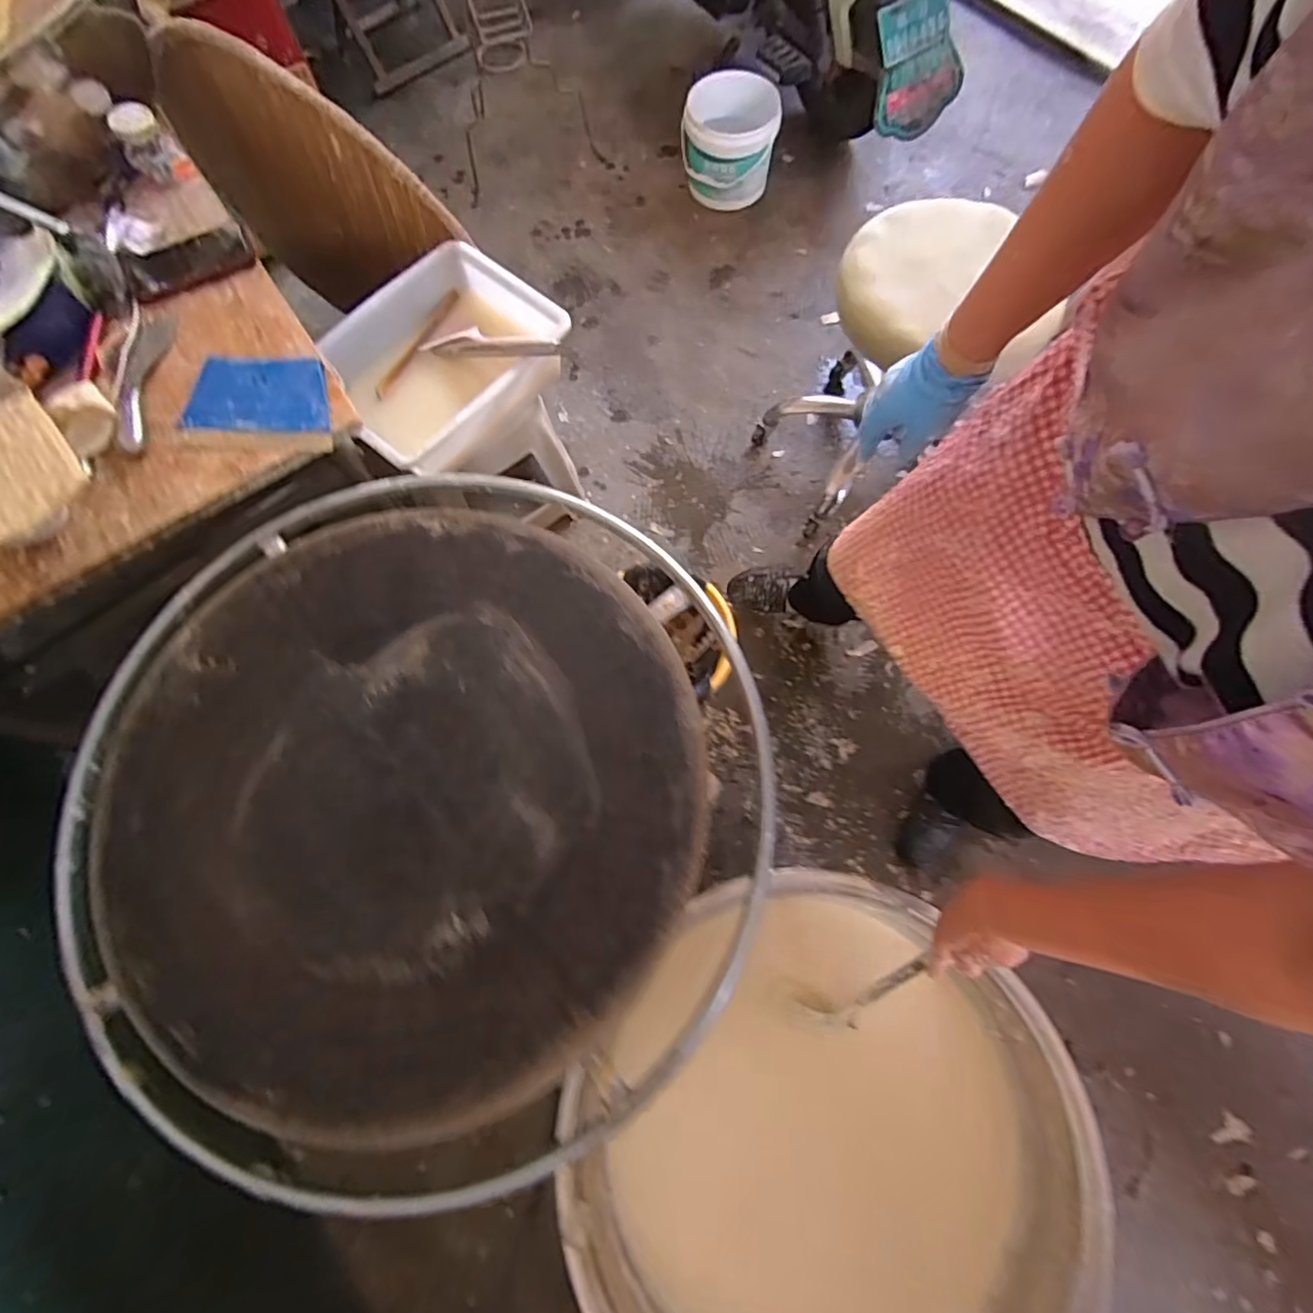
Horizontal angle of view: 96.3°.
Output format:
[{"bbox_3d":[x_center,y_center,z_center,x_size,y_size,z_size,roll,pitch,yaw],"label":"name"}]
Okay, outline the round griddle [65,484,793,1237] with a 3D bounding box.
[{"bbox_3d":[-0.237,0.124,0.585,0.675,0.065,0.666,0,73,1],"label":"round griddle"}]

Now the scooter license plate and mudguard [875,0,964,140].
[{"bbox_3d":[0.586,-1.353,1.339,0.192,0.262,0.055,-27,48,11],"label":"scooter license plate and mudguard"}]

